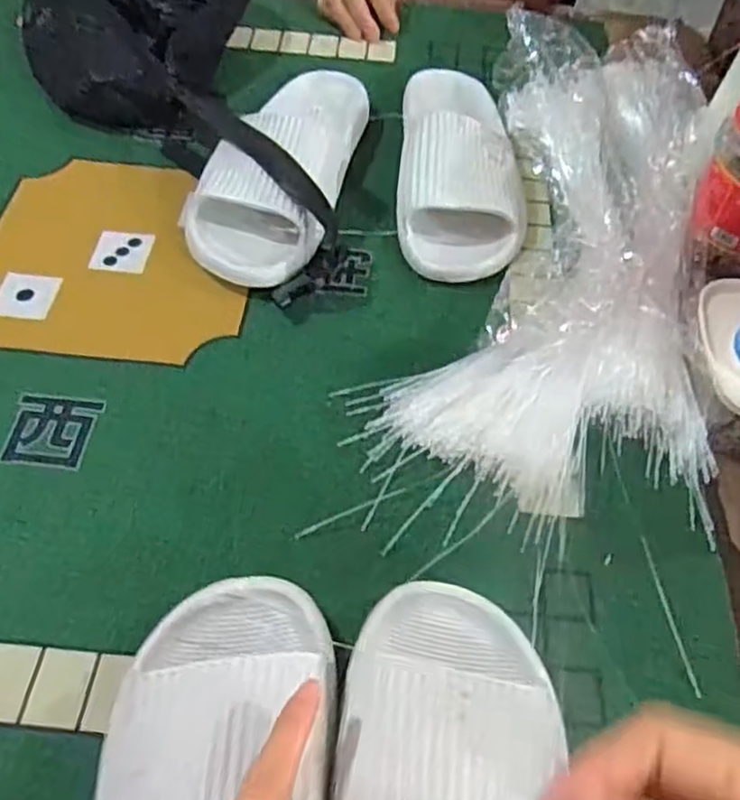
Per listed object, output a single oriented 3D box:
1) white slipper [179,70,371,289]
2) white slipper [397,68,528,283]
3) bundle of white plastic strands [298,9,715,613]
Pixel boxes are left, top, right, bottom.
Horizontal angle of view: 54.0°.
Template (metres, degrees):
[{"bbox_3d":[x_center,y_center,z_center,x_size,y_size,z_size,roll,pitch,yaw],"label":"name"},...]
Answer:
[{"bbox_3d":[-0.073,-0.204,0.605,0.106,0.059,0.255,11,55,7],"label":"white slipper"},{"bbox_3d":[0.079,-0.216,0.615,0.106,0.073,0.260,4,55,1],"label":"white slipper"},{"bbox_3d":[0.145,-0.141,0.563,0.227,0.066,0.526,10,55,5],"label":"bundle of white plastic strands"}]

